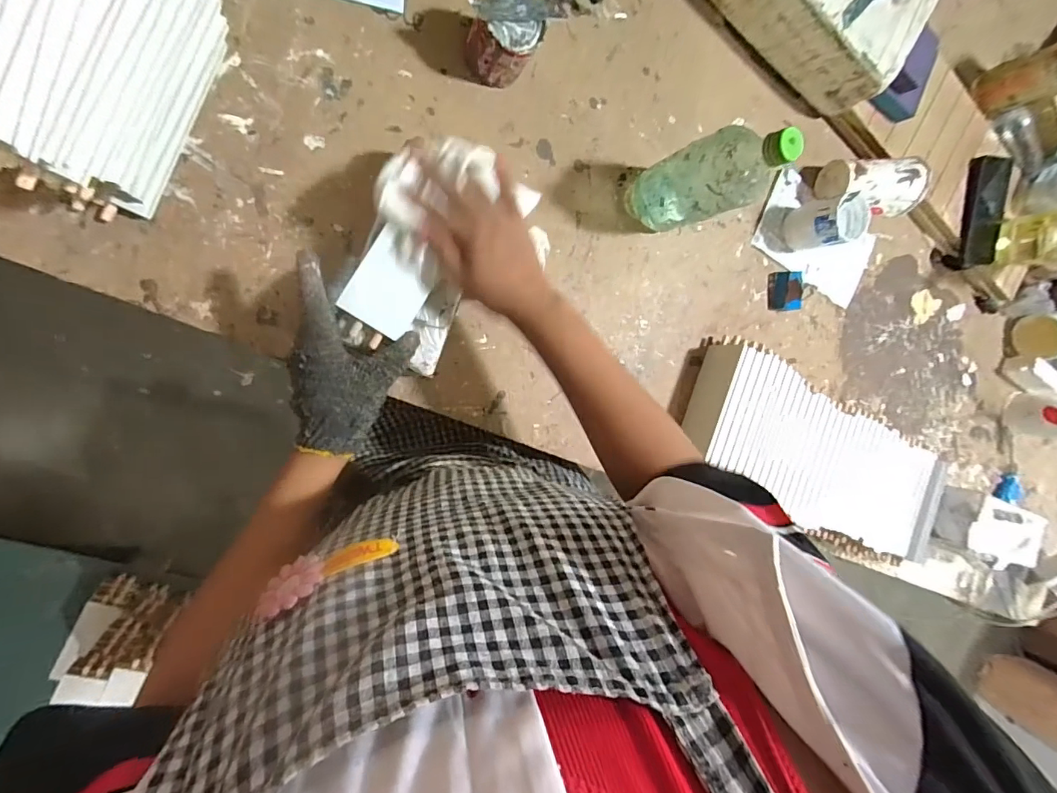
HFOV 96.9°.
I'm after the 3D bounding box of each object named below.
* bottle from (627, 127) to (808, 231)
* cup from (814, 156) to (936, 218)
[{"bbox_3d":[0.191,-0.237,0.518,0.070,0.213,0.069,17,86,-31],"label":"bottle"},{"bbox_3d":[0.517,-0.313,0.701,0.140,0.062,0.076,-5,90,-10],"label":"cup"}]

